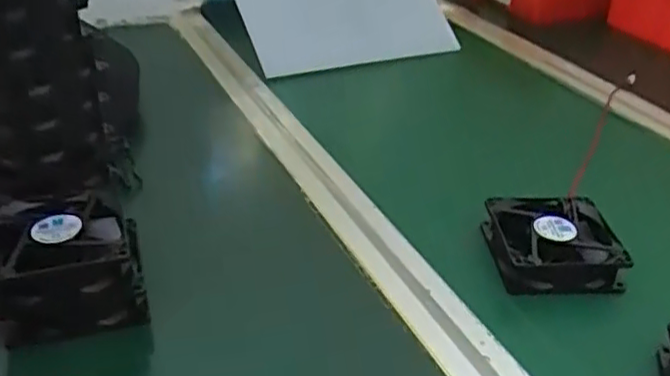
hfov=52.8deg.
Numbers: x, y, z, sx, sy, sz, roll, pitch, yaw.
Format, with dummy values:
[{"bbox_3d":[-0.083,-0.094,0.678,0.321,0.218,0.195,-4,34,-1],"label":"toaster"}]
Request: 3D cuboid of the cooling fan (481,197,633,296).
[{"bbox_3d":[0.149,0.036,0.468,0.080,0.026,0.078,0,30,-3],"label":"cooling fan"}]

